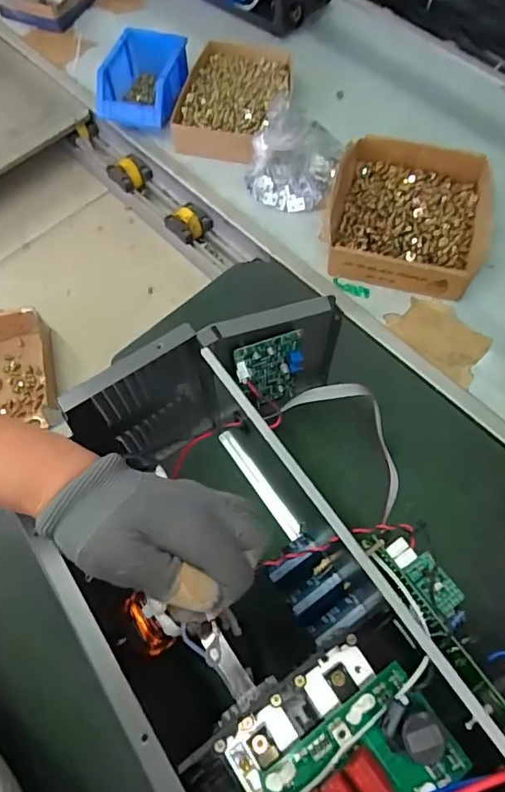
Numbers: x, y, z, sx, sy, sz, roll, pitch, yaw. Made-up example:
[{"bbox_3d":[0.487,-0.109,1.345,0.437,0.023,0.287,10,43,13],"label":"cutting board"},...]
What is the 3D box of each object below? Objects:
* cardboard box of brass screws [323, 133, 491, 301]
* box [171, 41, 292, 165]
[{"bbox_3d":[0.213,-0.246,0.714,0.213,0.054,0.233,13,66,8],"label":"cardboard box of brass screws"},{"bbox_3d":[-0.025,-0.460,0.826,0.166,0.048,0.231,9,65,6],"label":"box"}]

